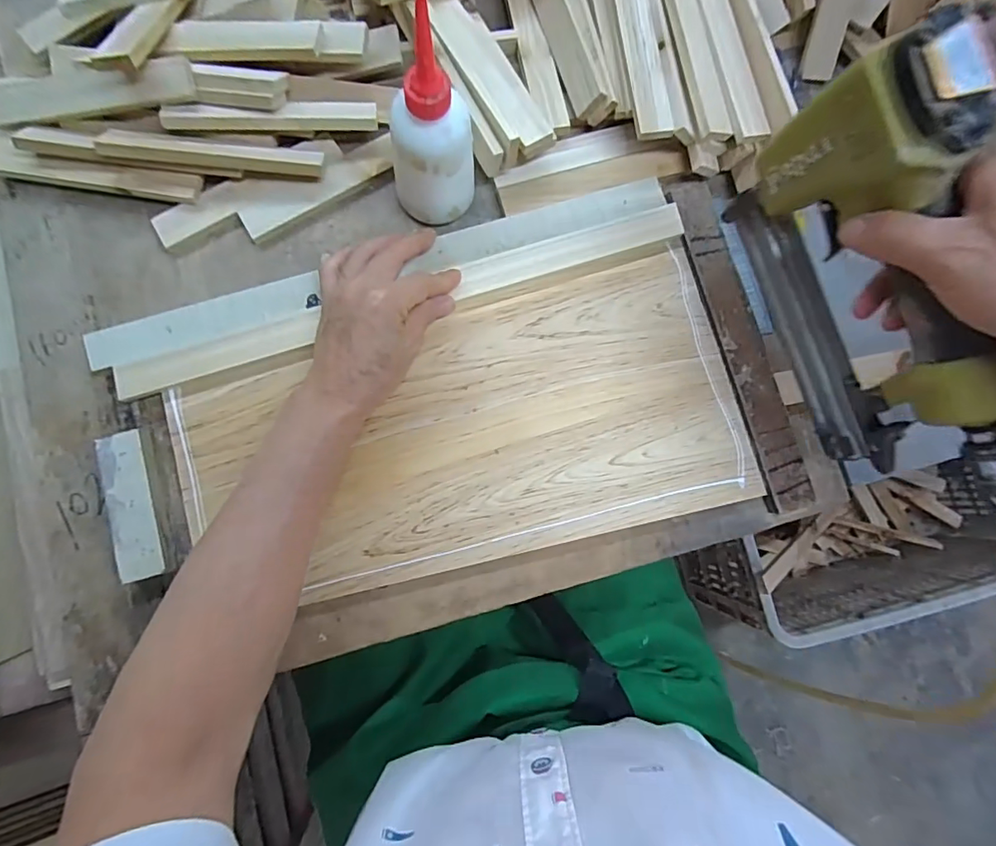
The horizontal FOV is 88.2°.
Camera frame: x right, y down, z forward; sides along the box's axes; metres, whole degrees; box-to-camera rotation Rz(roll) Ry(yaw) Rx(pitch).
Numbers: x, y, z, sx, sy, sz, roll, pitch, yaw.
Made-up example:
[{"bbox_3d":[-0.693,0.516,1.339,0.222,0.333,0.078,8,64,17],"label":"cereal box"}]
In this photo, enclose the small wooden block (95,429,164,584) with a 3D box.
[{"bbox_3d":[-0.262,0.059,0.370,0.028,0.015,0.103,-14,84,-6],"label":"small wooden block"}]

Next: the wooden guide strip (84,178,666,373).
[{"bbox_3d":[-0.081,-0.123,0.404,0.452,0.011,0.030,-18,82,-7],"label":"wooden guide strip"}]

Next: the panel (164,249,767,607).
[{"bbox_3d":[-0.016,0.013,0.398,0.416,0.015,0.200,-17,82,-5],"label":"panel"}]

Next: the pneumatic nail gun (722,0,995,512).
[{"bbox_3d":[0.233,-0.067,0.296,0.049,0.173,0.230,-29,84,-7],"label":"pneumatic nail gun"}]

